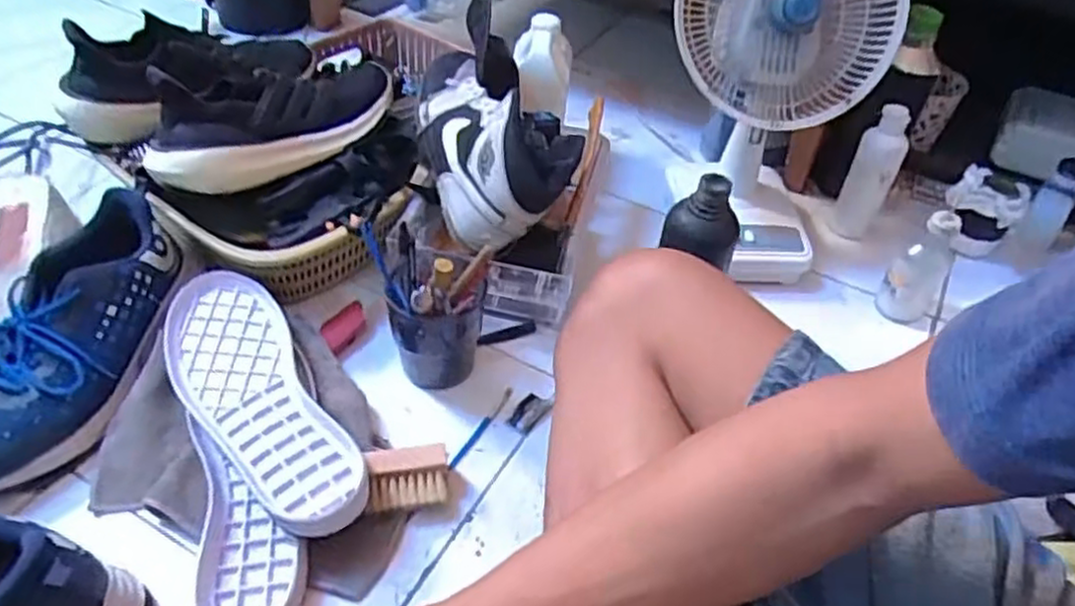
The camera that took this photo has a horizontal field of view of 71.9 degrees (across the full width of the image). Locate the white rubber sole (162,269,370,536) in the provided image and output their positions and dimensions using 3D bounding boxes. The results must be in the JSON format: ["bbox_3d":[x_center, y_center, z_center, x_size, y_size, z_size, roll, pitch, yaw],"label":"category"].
[{"bbox_3d":[-0.231,0.073,0.601,0.096,0.026,0.272,-23,51,-27],"label":"white rubber sole"}]

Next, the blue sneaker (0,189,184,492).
[{"bbox_3d":[-0.387,0.028,0.615,0.103,0.086,0.280,12,57,5],"label":"blue sneaker"}]

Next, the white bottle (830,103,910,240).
[{"bbox_3d":[0.378,-0.145,0.843,0.050,0.151,0.045,30,49,22],"label":"white bottle"}]

